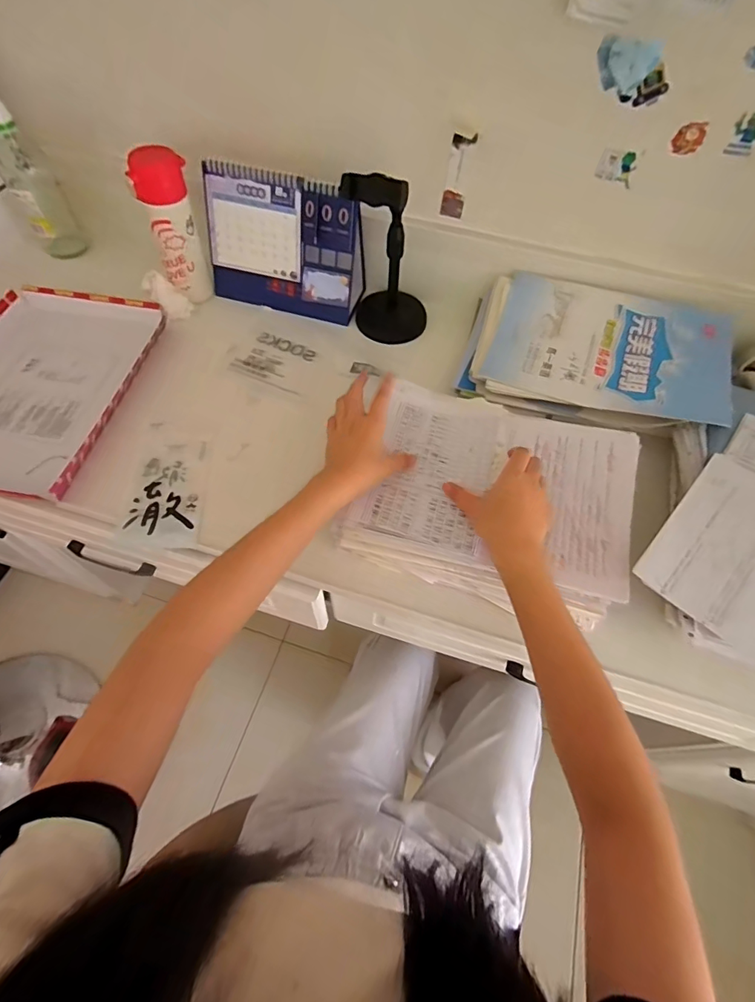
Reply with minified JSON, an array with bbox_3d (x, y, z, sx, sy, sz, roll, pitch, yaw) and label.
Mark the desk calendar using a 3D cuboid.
[{"bbox_3d":[-0.136,-0.380,0.684,0.219,0.170,0.092,15,60,6],"label":"desk calendar"}]

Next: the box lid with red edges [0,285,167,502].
[{"bbox_3d":[-0.464,-0.161,0.622,0.242,0.031,0.343,10,60,3],"label":"box lid with red edges"}]

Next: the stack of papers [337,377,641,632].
[{"bbox_3d":[0.124,-0.008,0.526,0.298,0.065,0.236,18,60,8],"label":"stack of papers"}]

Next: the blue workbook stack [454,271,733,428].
[{"bbox_3d":[0.286,-0.206,0.623,0.312,0.073,0.223,14,60,5],"label":"blue workbook stack"}]

